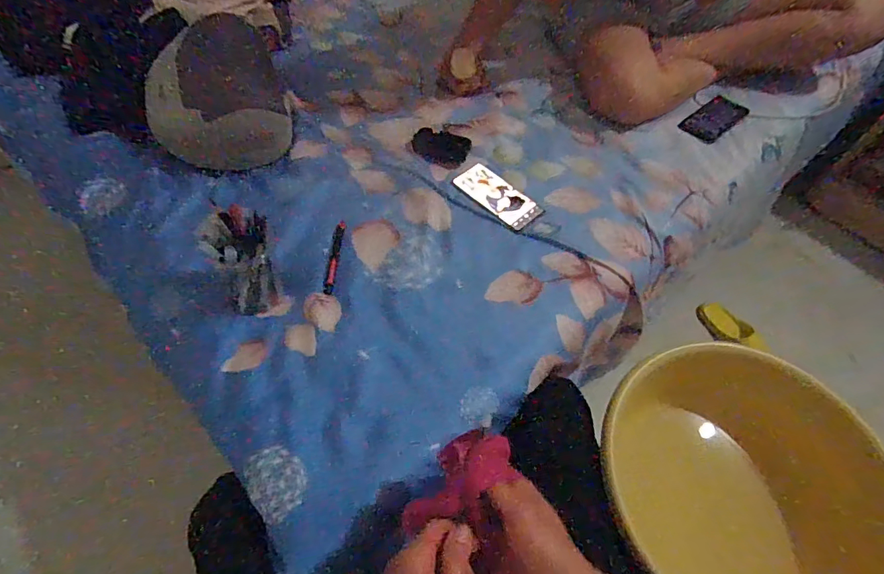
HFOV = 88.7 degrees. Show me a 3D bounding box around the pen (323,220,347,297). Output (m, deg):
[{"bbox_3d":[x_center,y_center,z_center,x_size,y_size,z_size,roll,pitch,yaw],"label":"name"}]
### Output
[{"bbox_3d":[-0.168,-0.048,0.712,0.016,0.008,0.141,2,58,-1],"label":"pen"}]

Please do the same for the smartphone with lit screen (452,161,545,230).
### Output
[{"bbox_3d":[0.096,-0.162,0.799,0.074,0.005,0.160,-36,66,-22],"label":"smartphone with lit screen"}]

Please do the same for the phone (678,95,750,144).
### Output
[{"bbox_3d":[0.580,-0.360,0.958,0.148,0.008,0.077,-34,65,-22],"label":"phone"}]

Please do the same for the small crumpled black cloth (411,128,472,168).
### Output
[{"bbox_3d":[-0.006,-0.269,0.871,0.116,0.018,0.082,23,59,11],"label":"small crumpled black cloth"}]

